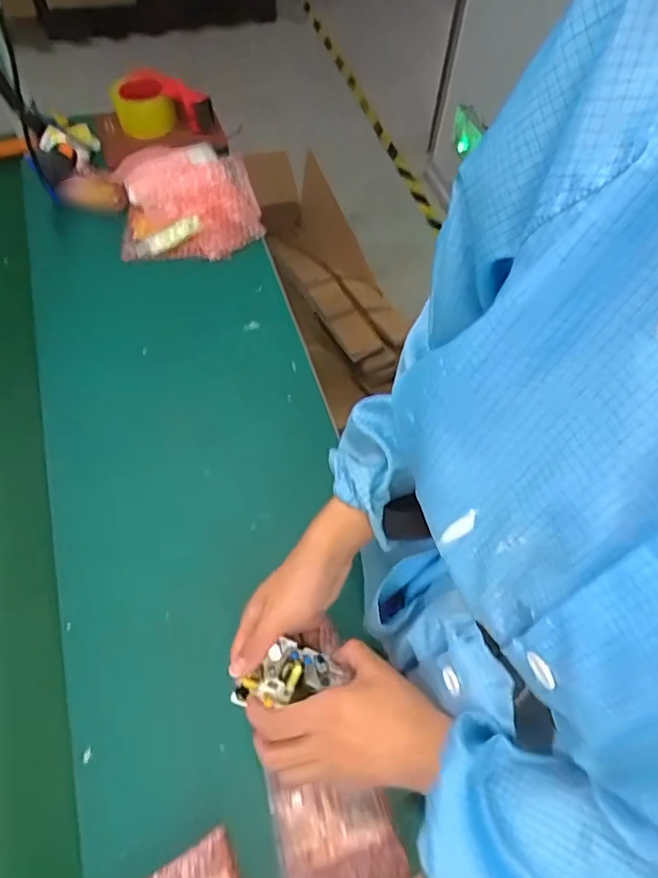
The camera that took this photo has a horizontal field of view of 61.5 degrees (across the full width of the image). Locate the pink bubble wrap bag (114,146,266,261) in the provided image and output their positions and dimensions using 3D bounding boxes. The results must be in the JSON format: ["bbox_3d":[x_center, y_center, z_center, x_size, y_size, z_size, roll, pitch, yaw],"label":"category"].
[{"bbox_3d":[-0.227,-0.383,0.897,0.219,0.065,0.210,-10,61,-8],"label":"pink bubble wrap bag"}]

